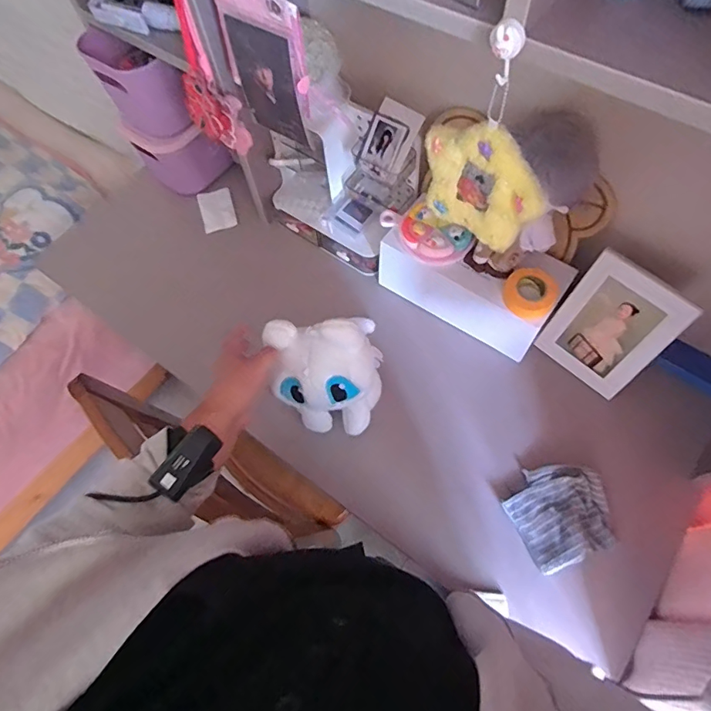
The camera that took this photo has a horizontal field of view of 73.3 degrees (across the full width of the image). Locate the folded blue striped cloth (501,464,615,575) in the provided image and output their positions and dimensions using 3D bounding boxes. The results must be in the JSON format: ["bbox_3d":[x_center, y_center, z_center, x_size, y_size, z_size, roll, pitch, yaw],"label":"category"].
[{"bbox_3d":[0.290,0.218,0.667,0.130,0.030,0.125,-21,65,-7],"label":"folded blue striped cloth"}]

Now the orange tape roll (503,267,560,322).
[{"bbox_3d":[0.255,-0.091,0.698,0.065,0.030,0.072,-40,69,-14],"label":"orange tape roll"}]

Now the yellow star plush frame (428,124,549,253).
[{"bbox_3d":[0.129,-0.180,0.502,0.028,0.127,0.140,-42,69,-15],"label":"yellow star plush frame"}]

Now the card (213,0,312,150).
[{"bbox_3d":[-0.115,-0.355,0.585,0.130,0.192,0.017,35,71,8],"label":"card"}]

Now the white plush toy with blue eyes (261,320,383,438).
[{"bbox_3d":[-0.038,0.037,0.661,0.132,0.204,0.089,6,65,6],"label":"white plush toy with blue eyes"}]

